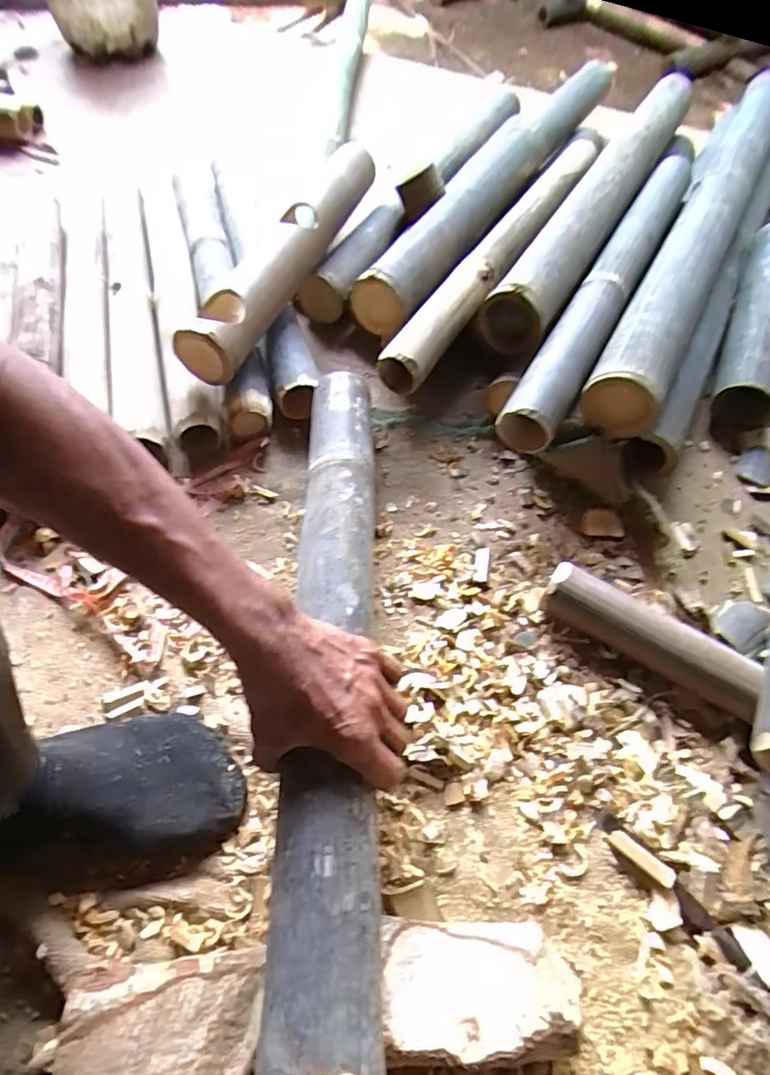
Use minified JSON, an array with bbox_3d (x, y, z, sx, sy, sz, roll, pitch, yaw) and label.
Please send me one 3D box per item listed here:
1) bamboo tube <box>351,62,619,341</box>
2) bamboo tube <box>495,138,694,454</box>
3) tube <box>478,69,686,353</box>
[{"bbox_3d":[0.202,-0.601,0.892,0.081,0.085,0.891,25,60,14],"label":"bamboo tube"},{"bbox_3d":[0.313,-0.365,0.740,0.062,0.048,0.695,26,61,14],"label":"bamboo tube"},{"bbox_3d":[0.333,-0.521,0.837,0.082,0.075,0.724,27,61,15],"label":"tube"}]

